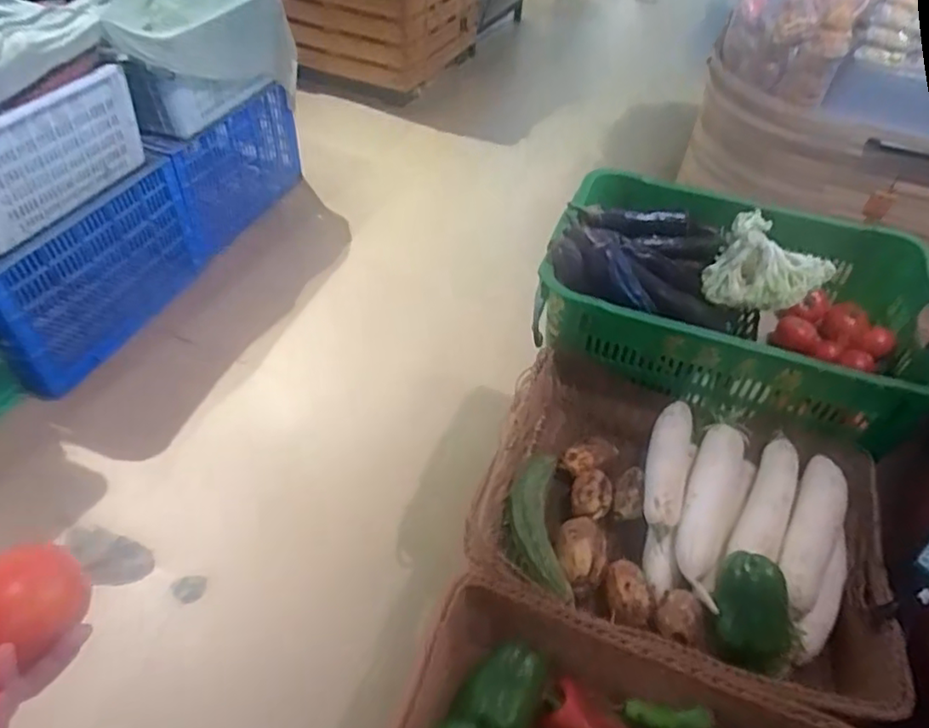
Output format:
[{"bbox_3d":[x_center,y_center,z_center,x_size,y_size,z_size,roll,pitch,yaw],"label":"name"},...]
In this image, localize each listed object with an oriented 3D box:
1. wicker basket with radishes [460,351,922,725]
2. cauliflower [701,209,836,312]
[{"bbox_3d":[0.278,0.194,0.825,0.491,0.128,0.396,18,48,13],"label":"wicker basket with radishes"},{"bbox_3d":[0.475,-0.147,0.984,0.171,0.091,0.157,31,52,23],"label":"cauliflower"}]

